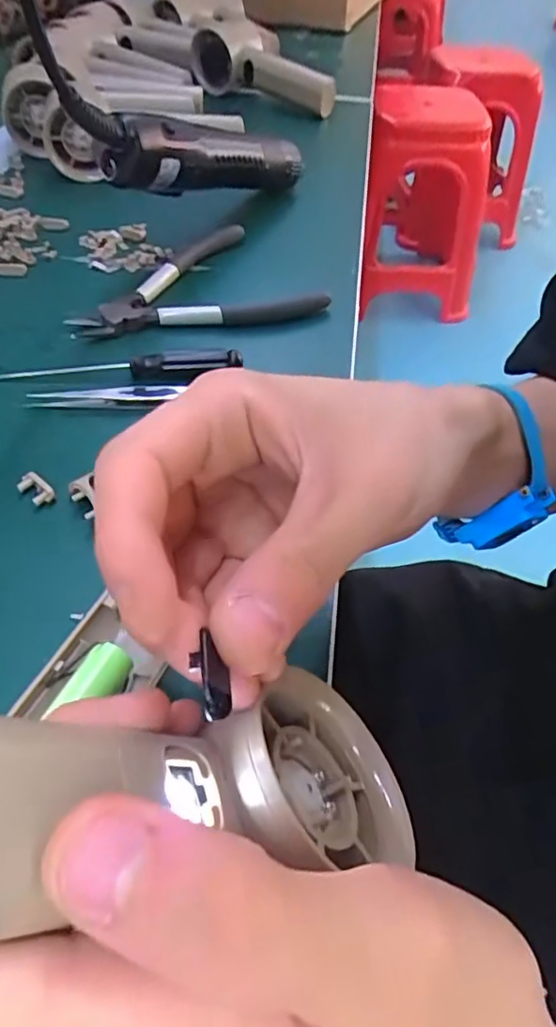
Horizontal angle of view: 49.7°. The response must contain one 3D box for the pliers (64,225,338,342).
[{"bbox_3d":[-0.057,-0.155,0.394,0.155,0.012,0.103,-10,51,-12],"label":"pliers"}]

